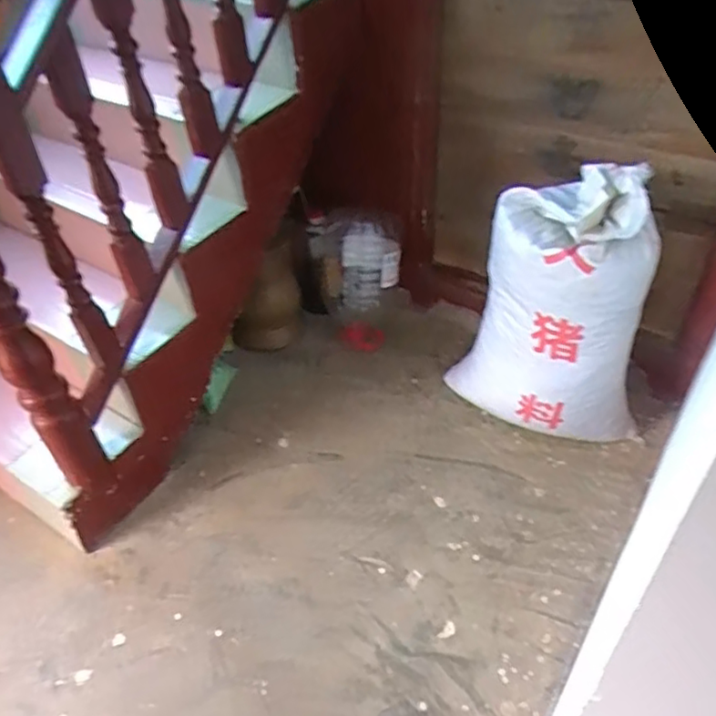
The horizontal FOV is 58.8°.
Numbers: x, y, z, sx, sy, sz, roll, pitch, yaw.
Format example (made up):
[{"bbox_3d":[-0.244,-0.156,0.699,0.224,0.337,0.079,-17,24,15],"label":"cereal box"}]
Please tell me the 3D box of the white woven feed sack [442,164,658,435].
[{"bbox_3d":[0.450,-0.126,1.518,0.260,0.684,0.436,-32,50,-29],"label":"white woven feed sack"}]

